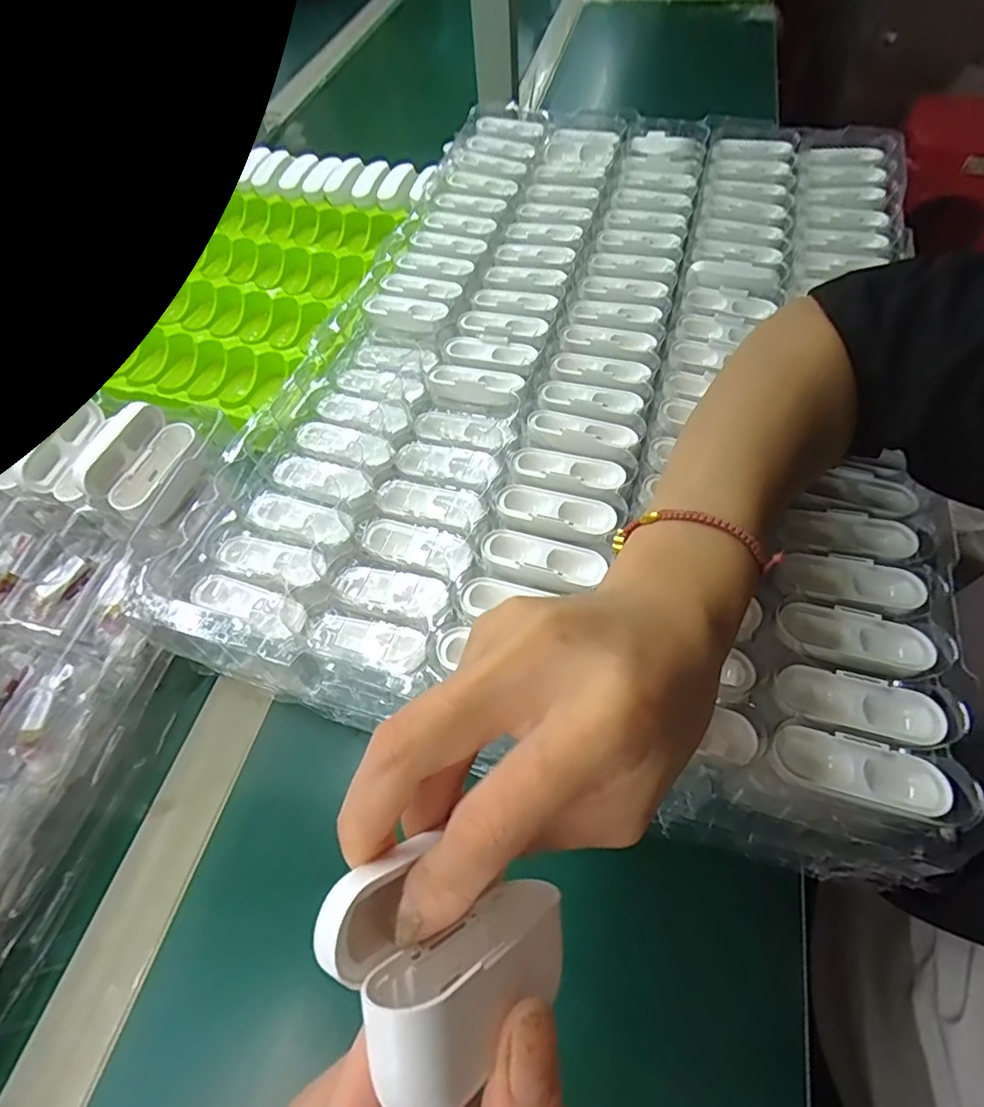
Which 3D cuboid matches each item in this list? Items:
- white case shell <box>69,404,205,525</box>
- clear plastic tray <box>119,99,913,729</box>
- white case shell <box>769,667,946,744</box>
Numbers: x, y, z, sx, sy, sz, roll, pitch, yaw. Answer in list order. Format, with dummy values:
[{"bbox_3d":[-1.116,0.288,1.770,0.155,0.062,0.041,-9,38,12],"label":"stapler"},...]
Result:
[{"bbox_3d":[-0.205,-0.054,0.326,0.044,0.038,0.066,13,61,11],"label":"white case shell"},{"bbox_3d":[0.066,-0.161,0.390,0.370,0.030,0.593,15,61,13],"label":"clear plastic tray"},{"bbox_3d":[0.163,0.068,0.244,0.063,0.014,0.025,13,61,11],"label":"white case shell"}]

